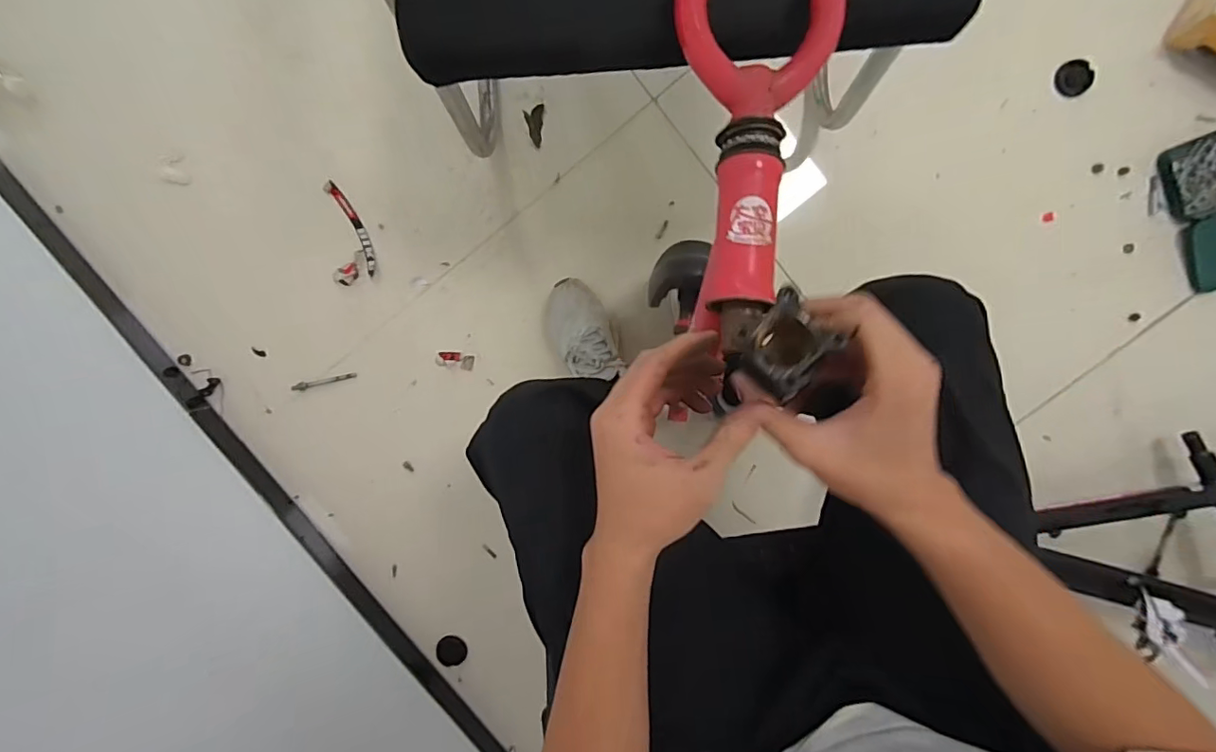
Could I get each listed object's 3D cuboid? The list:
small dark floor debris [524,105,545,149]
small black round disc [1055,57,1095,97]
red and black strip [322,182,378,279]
[{"bbox_3d":[-0.122,-0.413,0.892,0.030,0.009,0.065,2,98,2],"label":"small dark floor debris"},{"bbox_3d":[0.740,-0.472,0.857,0.053,0.010,0.053,0,96,1],"label":"small black round disc"},{"bbox_3d":[-0.429,-0.250,0.914,0.026,0.008,0.165,-25,96,5],"label":"red and black strip"}]

